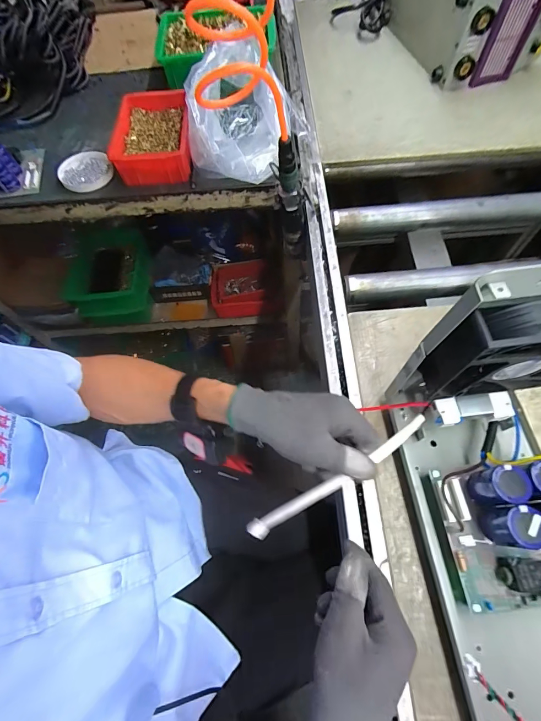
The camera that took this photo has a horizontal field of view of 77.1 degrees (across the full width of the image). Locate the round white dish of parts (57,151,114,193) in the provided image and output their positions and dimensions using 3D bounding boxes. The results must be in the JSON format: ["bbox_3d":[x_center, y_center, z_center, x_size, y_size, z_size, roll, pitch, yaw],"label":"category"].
[{"bbox_3d":[-0.359,-0.367,0.663,0.098,0.021,0.103,-1,65,3],"label":"round white dish of parts"}]

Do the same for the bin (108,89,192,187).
[{"bbox_3d":[-0.223,-0.425,0.654,0.138,0.065,0.198,-5,65,1],"label":"bin"}]

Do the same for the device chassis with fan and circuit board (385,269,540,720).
[{"bbox_3d":[0.227,0.147,0.262,0.173,0.238,0.357,-8,65,0],"label":"device chassis with fan and circuit board"}]

